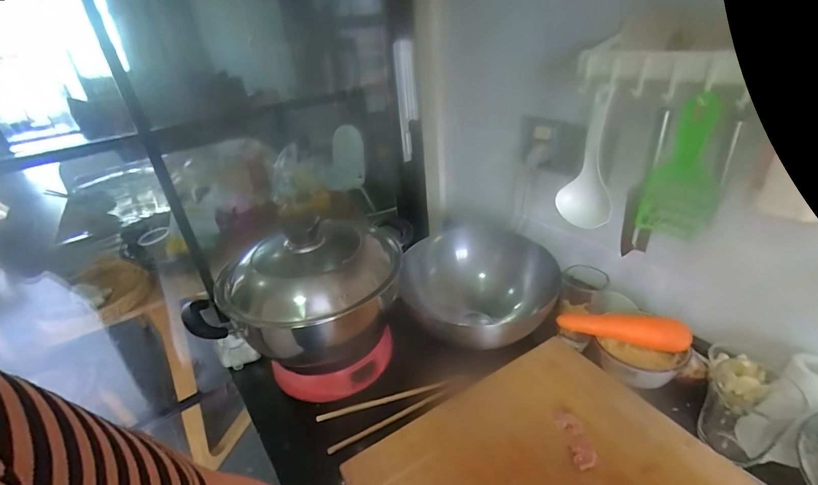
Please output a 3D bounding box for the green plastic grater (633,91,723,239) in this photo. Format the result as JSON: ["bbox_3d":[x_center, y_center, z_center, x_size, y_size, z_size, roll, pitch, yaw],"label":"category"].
[{"bbox_3d":[0.318,-0.080,0.450,0.072,0.163,0.013,12,35,27],"label":"green plastic grater"}]

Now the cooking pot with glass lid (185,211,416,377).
[{"bbox_3d":[-0.133,0.103,0.625,0.298,0.224,0.253,-14,32,-14],"label":"cooking pot with glass lid"}]

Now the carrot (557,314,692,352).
[{"bbox_3d":[0.310,0.125,0.571,0.172,0.034,0.035,4,32,16],"label":"carrot"}]

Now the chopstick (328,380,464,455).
[{"bbox_3d":[-0.014,0.255,0.577,0.218,0.011,0.009,-19,33,-21],"label":"chopstick"}]

